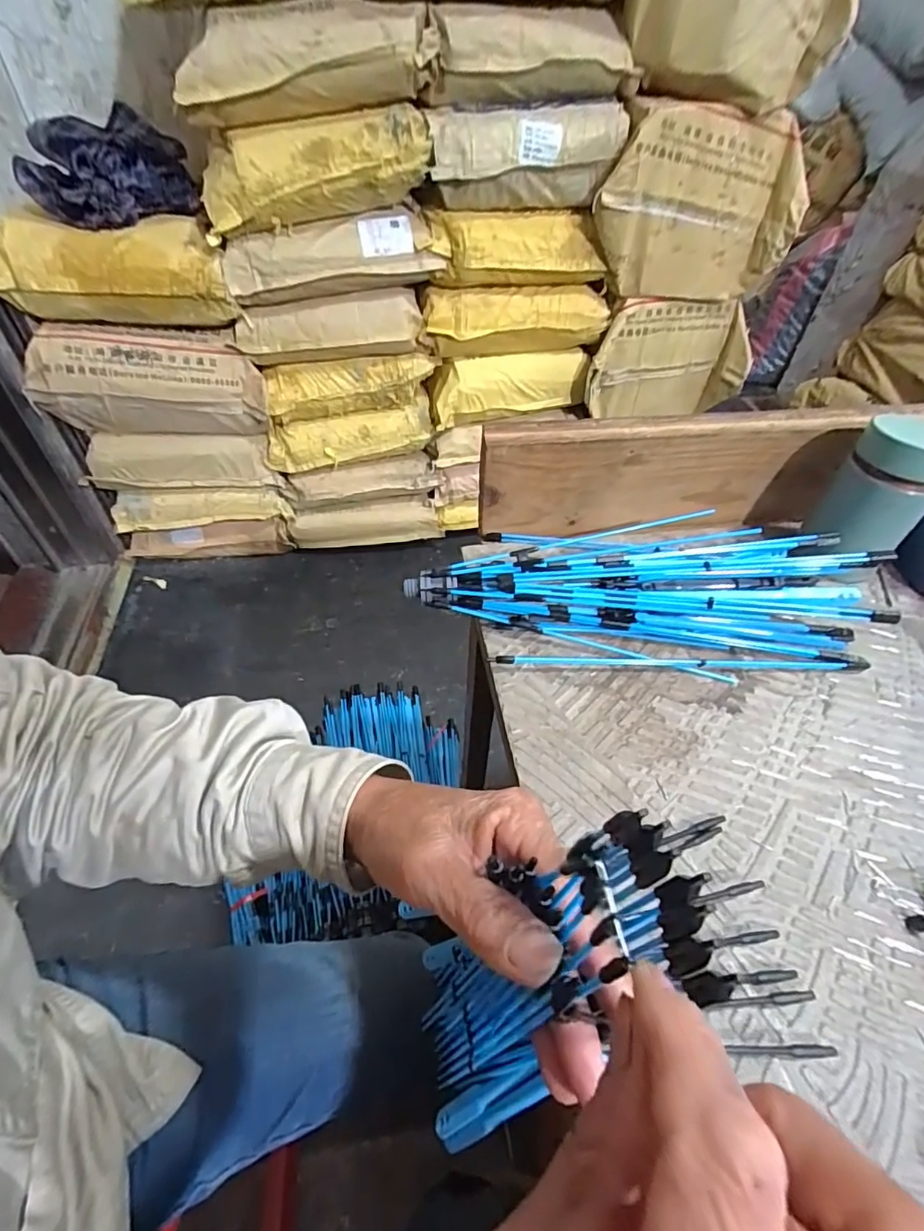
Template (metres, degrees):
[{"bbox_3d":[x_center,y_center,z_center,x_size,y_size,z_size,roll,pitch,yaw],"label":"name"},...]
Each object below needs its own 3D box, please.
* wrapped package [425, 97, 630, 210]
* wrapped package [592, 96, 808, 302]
[{"bbox_3d":[0.125,-0.898,1.057,0.380,0.149,0.110,-14,50,-14],"label":"wrapped package"},{"bbox_3d":[0.463,-0.813,1.082,0.410,0.298,0.092,-3,48,-5],"label":"wrapped package"}]

